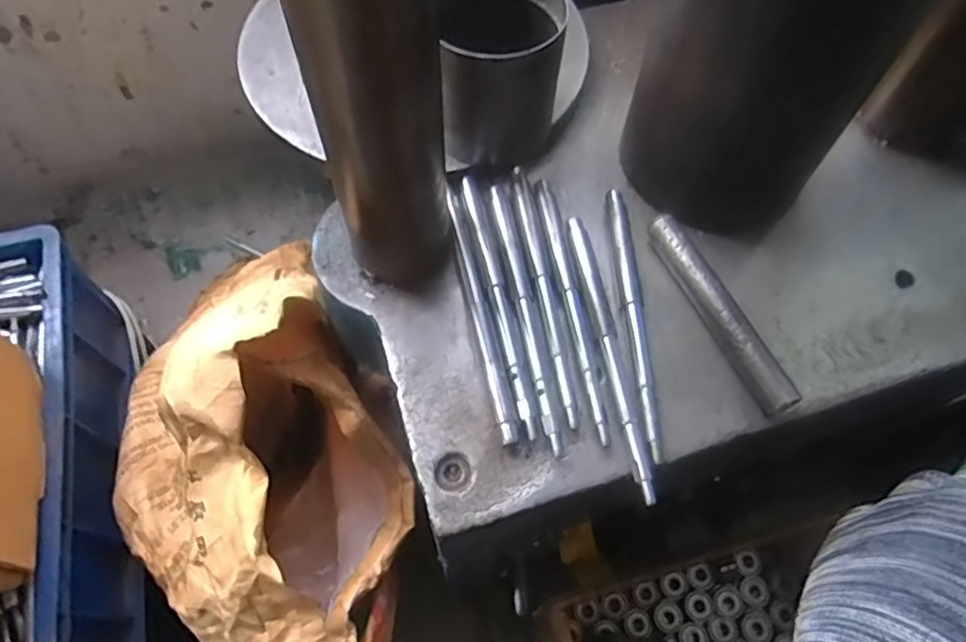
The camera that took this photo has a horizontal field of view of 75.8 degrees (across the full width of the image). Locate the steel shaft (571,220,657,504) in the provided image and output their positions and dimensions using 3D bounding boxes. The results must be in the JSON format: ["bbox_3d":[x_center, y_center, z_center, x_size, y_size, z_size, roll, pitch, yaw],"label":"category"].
[{"bbox_3d":[0.075,0.015,0.379,0.011,0.012,0.188,-6,62,-4],"label":"steel shaft"}]

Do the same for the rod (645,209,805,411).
[{"bbox_3d":[0.148,-0.007,0.392,0.019,0.022,0.142,-21,64,-12],"label":"rod"}]

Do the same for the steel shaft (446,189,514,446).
[{"bbox_3d":[-0.003,-0.008,0.391,0.008,0.014,0.178,-10,62,-6],"label":"steel shaft"}]

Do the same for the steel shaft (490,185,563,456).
[{"bbox_3d":[0.026,-0.007,0.393,0.009,0.014,0.187,-8,62,-5],"label":"steel shaft"}]

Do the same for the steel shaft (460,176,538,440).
[{"bbox_3d":[0.009,-0.016,0.395,0.012,0.014,0.184,-11,62,-7],"label":"steel shaft"}]

